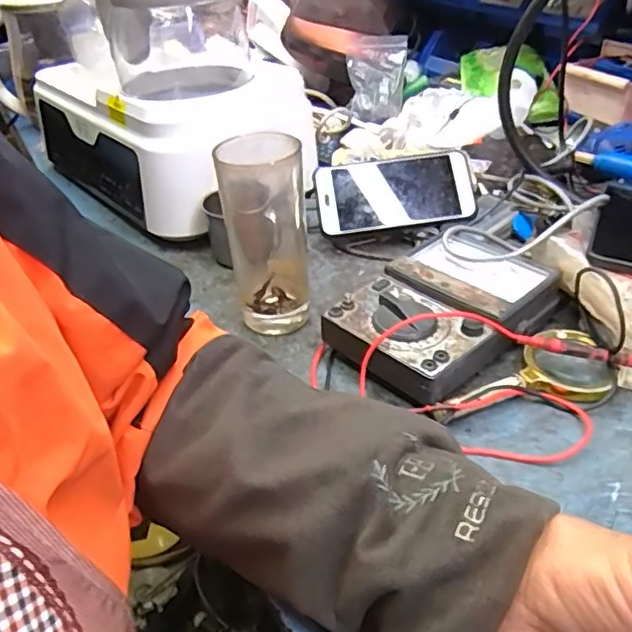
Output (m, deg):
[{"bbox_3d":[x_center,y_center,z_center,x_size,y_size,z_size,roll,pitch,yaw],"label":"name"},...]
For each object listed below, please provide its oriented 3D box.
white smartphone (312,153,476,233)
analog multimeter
[{"bbox_3d":[0.081,-0.126,0.608,0.158,0.011,0.080,-9,67,-1],"label":"white smartphone"},{"bbox_3d":[0.103,-0.007,0.475,0.189,0.043,0.115,-31,45,-32],"label":"analog multimeter"}]

